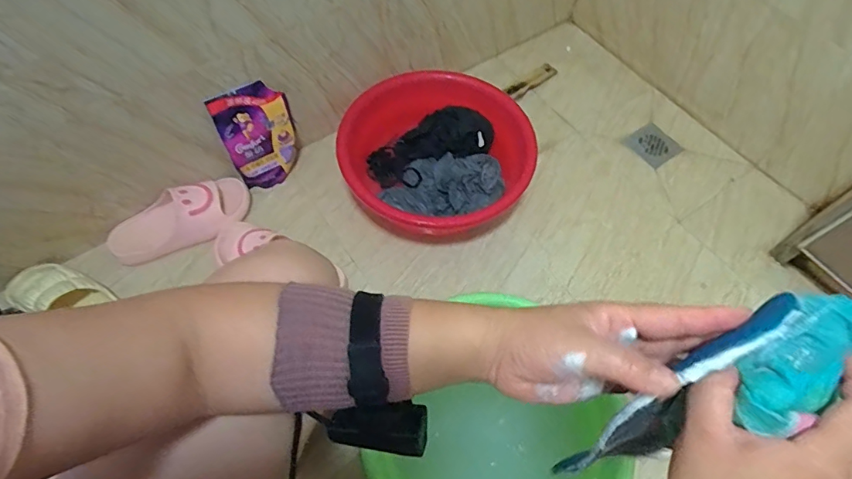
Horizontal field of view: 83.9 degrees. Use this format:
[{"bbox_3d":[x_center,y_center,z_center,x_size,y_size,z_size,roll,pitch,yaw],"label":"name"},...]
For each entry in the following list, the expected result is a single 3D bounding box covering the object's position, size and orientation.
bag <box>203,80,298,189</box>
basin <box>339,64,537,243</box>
[{"bbox_3d":[-0.321,-0.197,0.935,0.139,0.212,0.064,-34,67,-19],"label":"bag"},{"bbox_3d":[0.025,-0.172,0.955,0.357,0.147,0.358,1,61,-2],"label":"basin"}]

